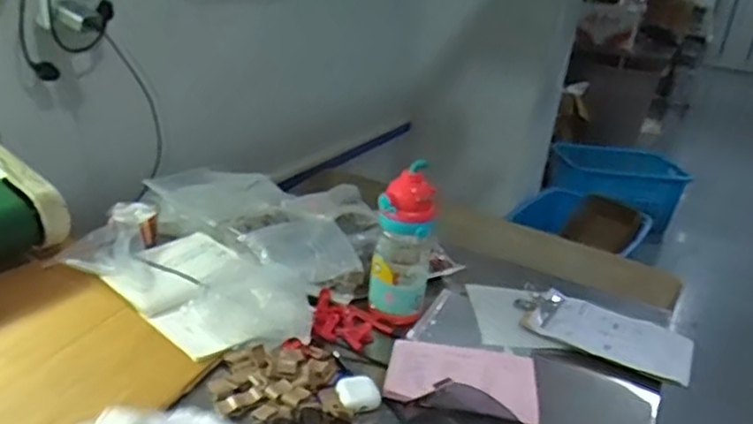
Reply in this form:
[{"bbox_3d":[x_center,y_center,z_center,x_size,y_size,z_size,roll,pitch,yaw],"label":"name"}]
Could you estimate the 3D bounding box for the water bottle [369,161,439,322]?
[{"bbox_3d":[0.037,0.043,0.885,0.076,0.195,0.069,9,23,6],"label":"water bottle"}]

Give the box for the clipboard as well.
[{"bbox_3d":[0.314,0.159,0.921,0.231,0.022,0.147,16,24,20],"label":"clipboard"}]

